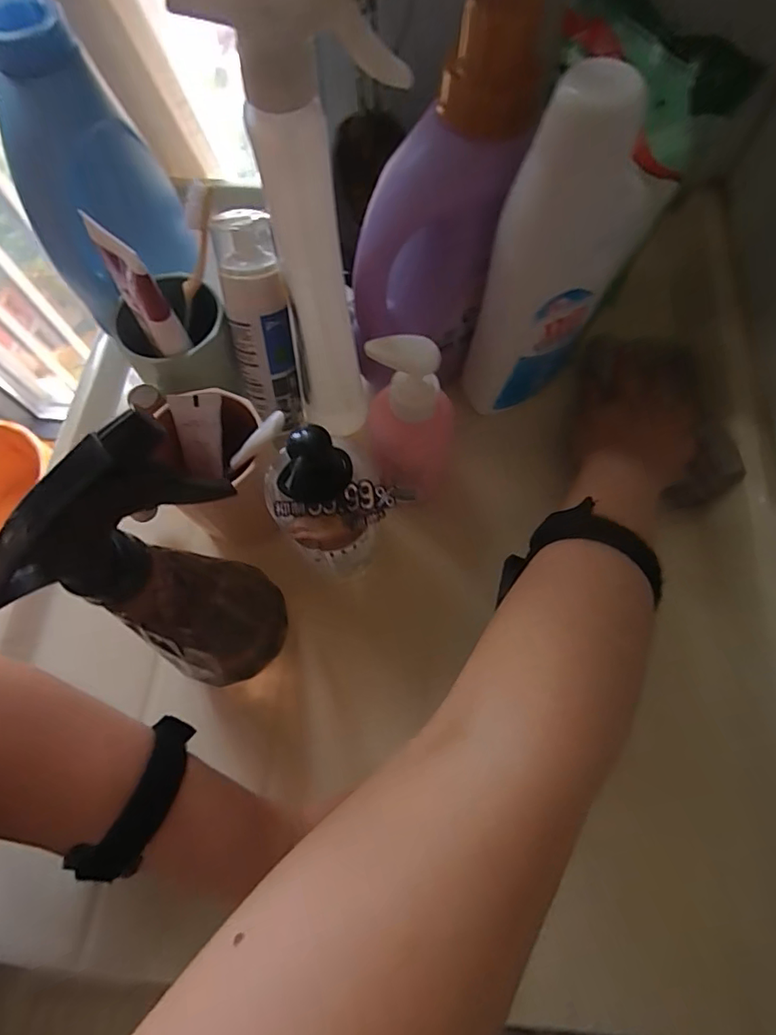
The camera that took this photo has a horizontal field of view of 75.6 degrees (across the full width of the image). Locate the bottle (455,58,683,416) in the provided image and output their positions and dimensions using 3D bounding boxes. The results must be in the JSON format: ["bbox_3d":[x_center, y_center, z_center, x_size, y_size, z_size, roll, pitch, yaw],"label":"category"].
[{"bbox_3d":[0.110,-0.163,0.336,0.066,0.231,0.105,38,76,12],"label":"bottle"}]

